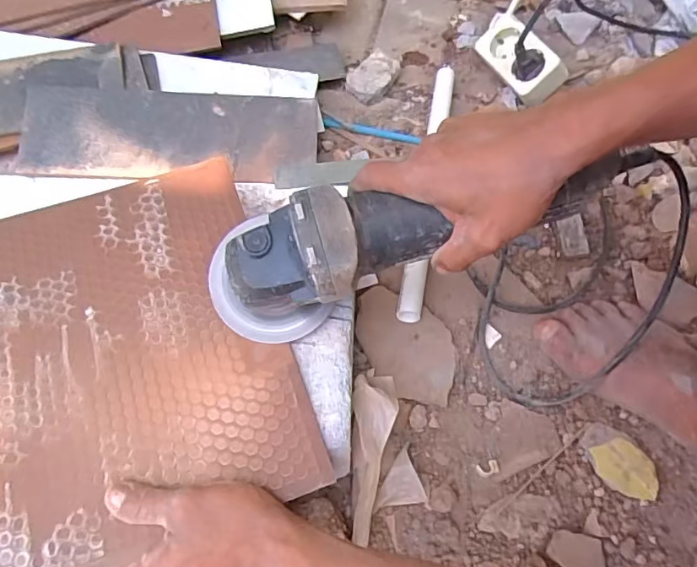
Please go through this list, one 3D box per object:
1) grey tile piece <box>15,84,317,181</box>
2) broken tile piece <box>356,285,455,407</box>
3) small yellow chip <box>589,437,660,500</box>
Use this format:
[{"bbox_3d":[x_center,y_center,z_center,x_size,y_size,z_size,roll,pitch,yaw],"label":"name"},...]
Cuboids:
[{"bbox_3d":[-0.183,-0.155,0.556,0.294,0.010,0.097,2,79,-4],"label":"grey tile piece"},{"bbox_3d":[0.052,0.056,0.496,0.091,0.012,0.096,9,65,5],"label":"broken tile piece"},{"bbox_3d":[0.232,0.153,0.448,0.056,0.004,0.041,36,70,16],"label":"small yellow chip"}]

